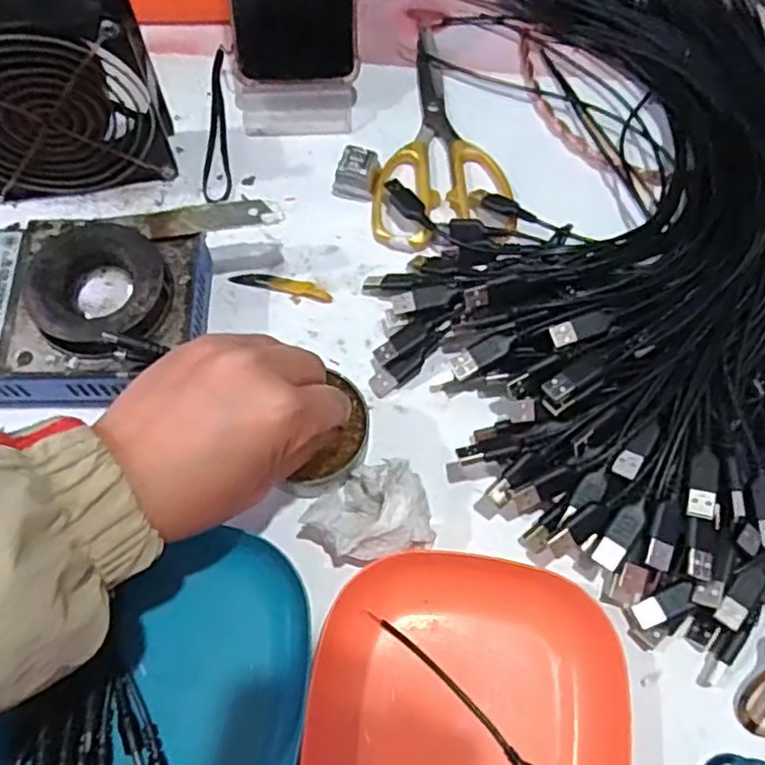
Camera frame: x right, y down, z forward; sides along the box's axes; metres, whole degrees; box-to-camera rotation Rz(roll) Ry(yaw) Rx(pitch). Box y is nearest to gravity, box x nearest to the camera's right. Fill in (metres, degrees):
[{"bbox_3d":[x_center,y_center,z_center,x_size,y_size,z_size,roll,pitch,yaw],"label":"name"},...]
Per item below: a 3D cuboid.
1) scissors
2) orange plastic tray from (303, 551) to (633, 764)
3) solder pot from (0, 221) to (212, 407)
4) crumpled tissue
[{"bbox_3d":[0.034,-0.167,0.457,0.087,0.012,0.177,-3,67,-2],"label":"scissors"},{"bbox_3d":[0.039,0.150,0.317,0.137,0.027,0.137,11,68,4],"label":"orange plastic tray"},{"bbox_3d":[-0.174,-0.037,0.376,0.146,0.066,0.097,3,67,1],"label":"solder pot"},{"bbox_3d":[-0.007,0.065,0.346,0.058,0.039,0.046,-13,68,-6],"label":"crumpled tissue"}]

